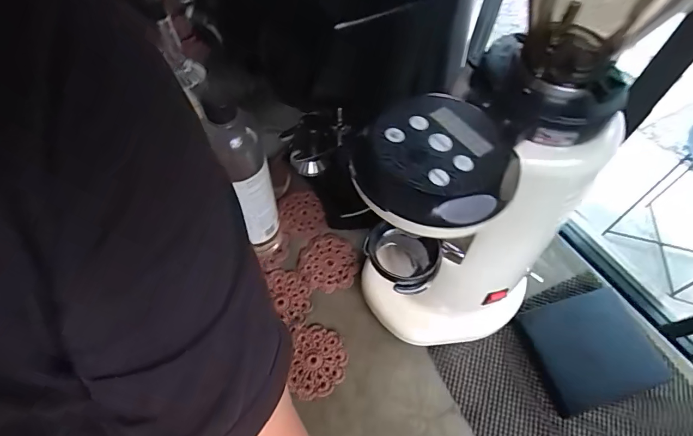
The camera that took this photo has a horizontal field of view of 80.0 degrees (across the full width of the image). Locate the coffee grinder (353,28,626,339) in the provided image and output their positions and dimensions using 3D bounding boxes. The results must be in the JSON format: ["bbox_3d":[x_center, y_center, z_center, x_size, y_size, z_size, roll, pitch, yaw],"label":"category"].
[{"bbox_3d":[0.099,0.026,0.400,0.194,0.350,0.134,-29,63,-20],"label":"coffee grinder"}]

